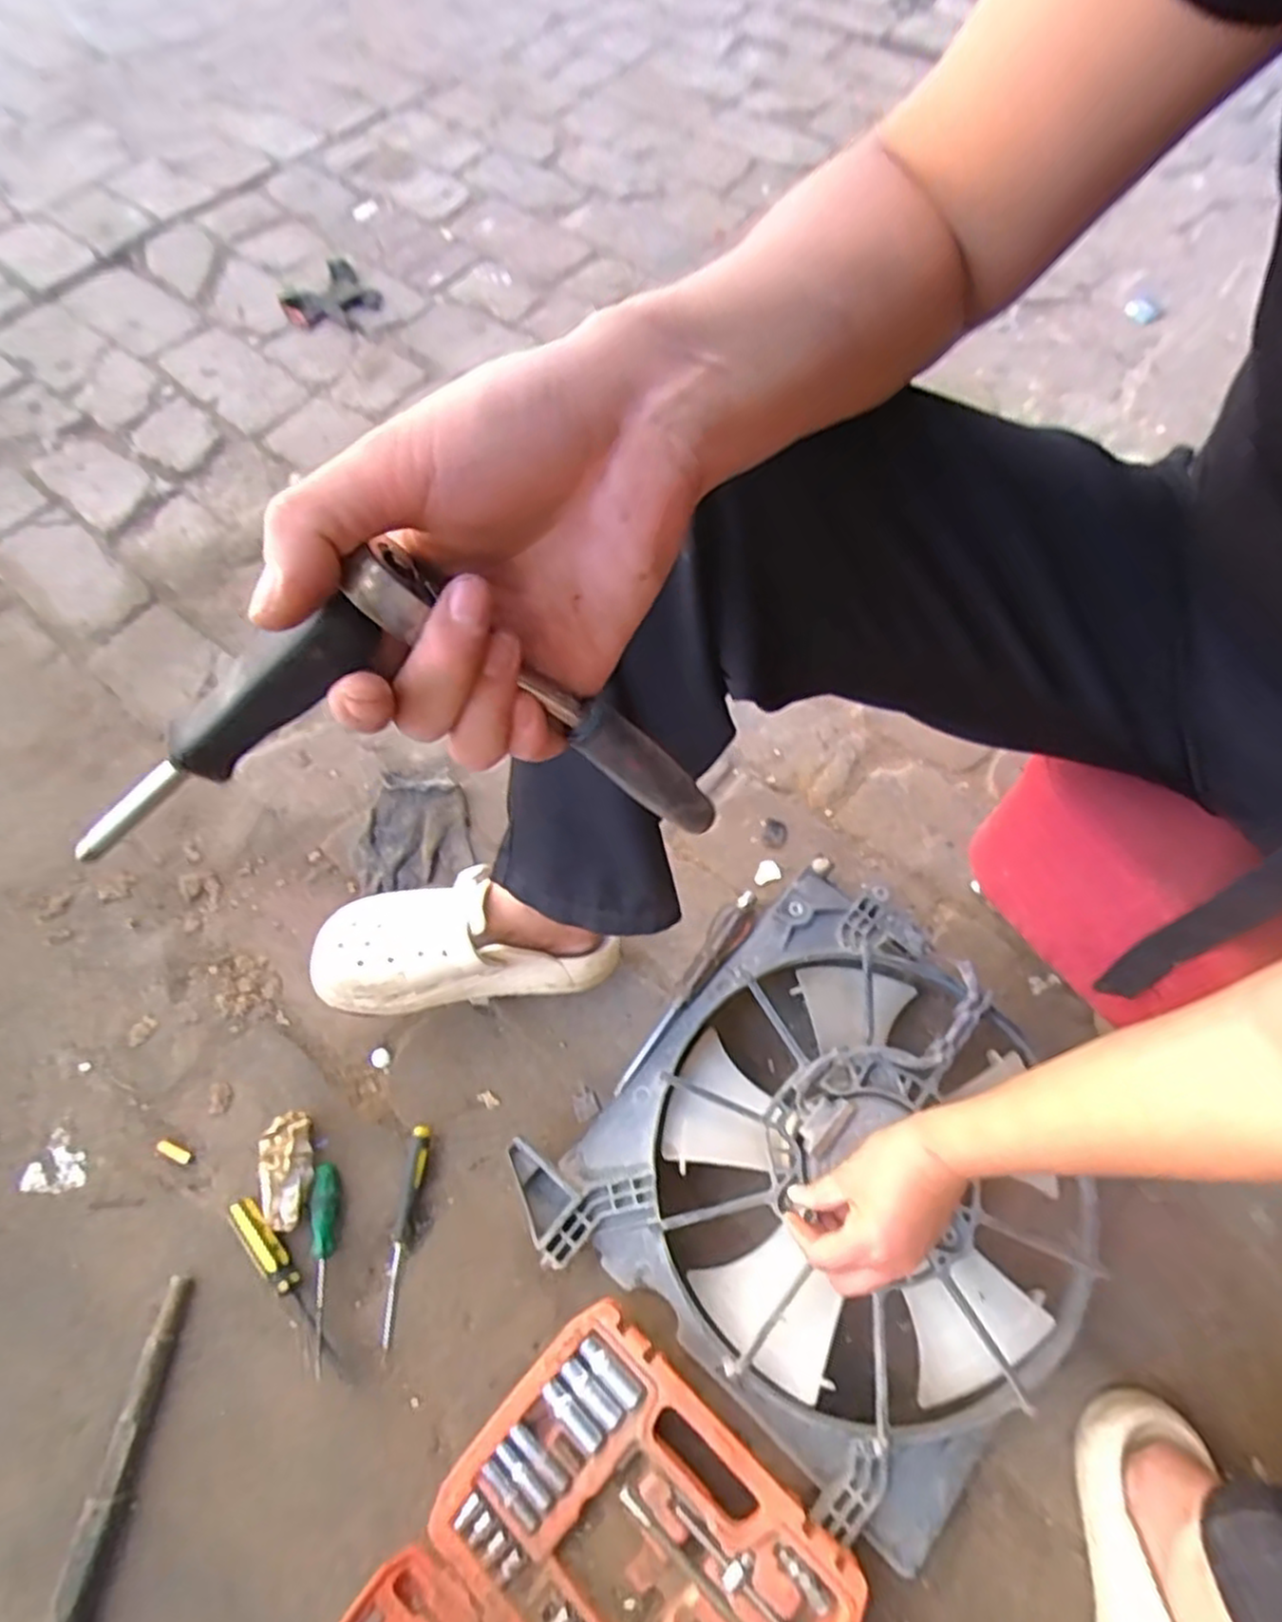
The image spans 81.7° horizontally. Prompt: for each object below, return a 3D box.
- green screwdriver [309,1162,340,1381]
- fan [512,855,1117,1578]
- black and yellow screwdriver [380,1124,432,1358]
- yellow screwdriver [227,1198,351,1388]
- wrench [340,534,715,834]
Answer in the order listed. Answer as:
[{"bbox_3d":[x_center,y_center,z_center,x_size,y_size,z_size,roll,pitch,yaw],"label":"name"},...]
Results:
[{"bbox_3d":[-0.256,0.361,0.592,0.020,0.019,0.142,-4,64,0],"label":"green screwdriver"},{"bbox_3d":[0.156,0.283,0.585,0.365,0.094,0.378,41,72,19],"label":"fan"},{"bbox_3d":[-0.196,0.343,0.606,0.016,0.026,0.158,7,65,5],"label":"black and yellow screwdriver"},{"bbox_3d":[-0.280,0.378,0.590,0.022,0.018,0.159,-39,69,-15],"label":"yellow screwdriver"},{"bbox_3d":[-0.027,-0.032,0.238,0.144,0.015,0.019,35,62,-31],"label":"wrench"}]

